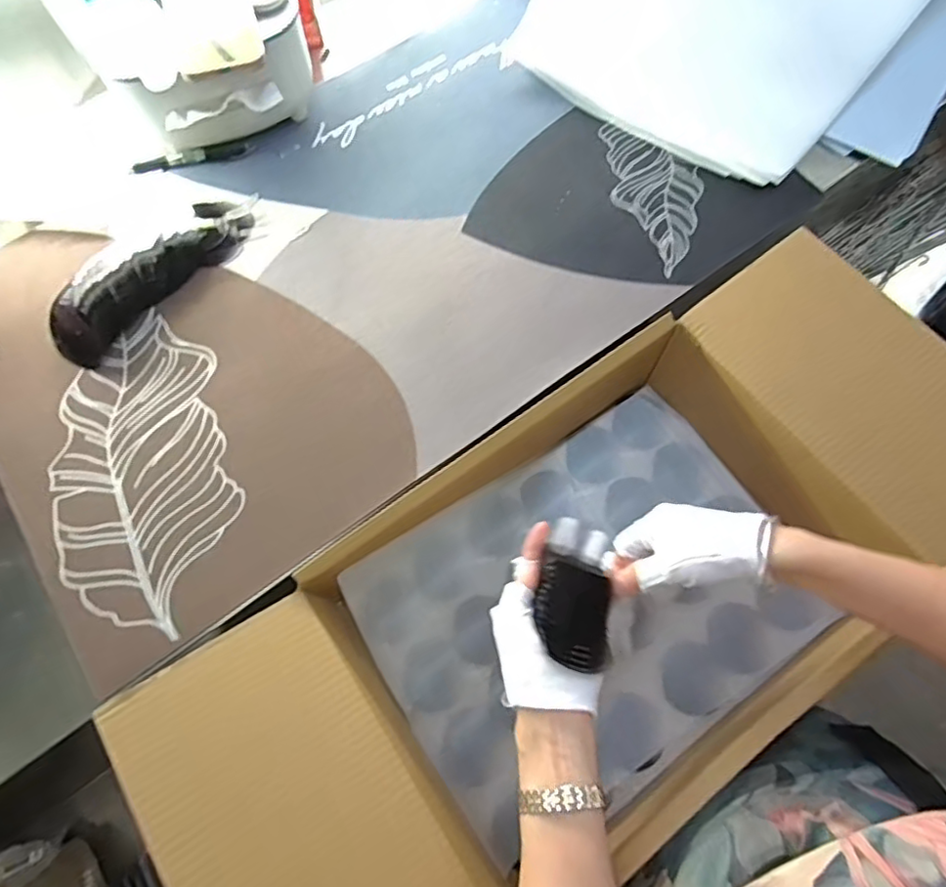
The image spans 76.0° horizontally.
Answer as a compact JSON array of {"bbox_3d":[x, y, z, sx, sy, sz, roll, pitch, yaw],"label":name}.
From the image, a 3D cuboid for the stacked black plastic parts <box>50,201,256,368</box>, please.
[{"bbox_3d":[-0.312,-0.173,0.577,0.066,0.042,0.219,39,74,17],"label":"stacked black plastic parts"}]

